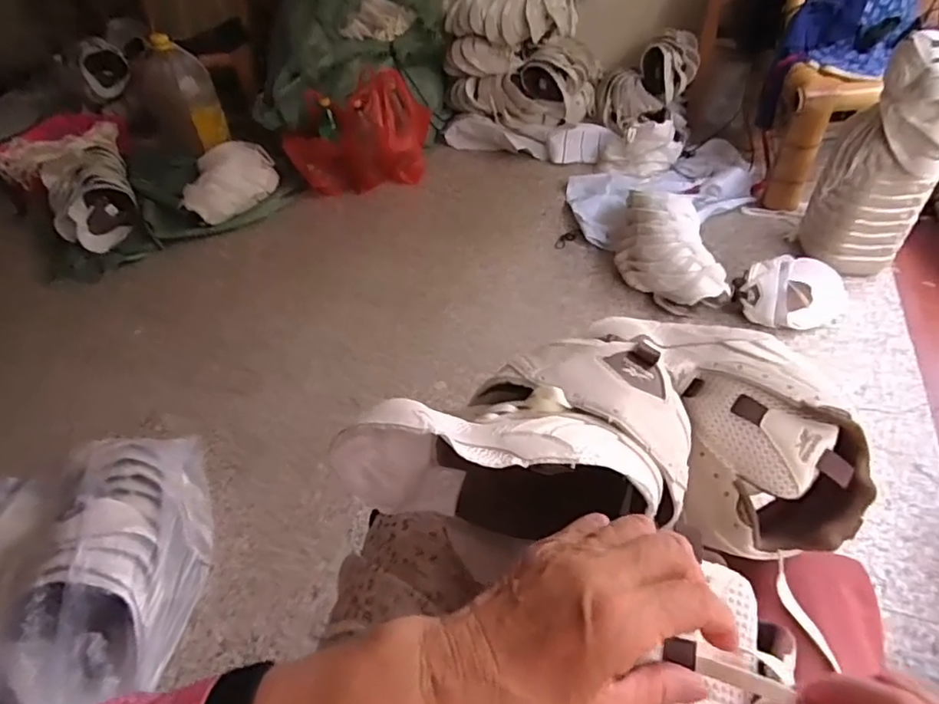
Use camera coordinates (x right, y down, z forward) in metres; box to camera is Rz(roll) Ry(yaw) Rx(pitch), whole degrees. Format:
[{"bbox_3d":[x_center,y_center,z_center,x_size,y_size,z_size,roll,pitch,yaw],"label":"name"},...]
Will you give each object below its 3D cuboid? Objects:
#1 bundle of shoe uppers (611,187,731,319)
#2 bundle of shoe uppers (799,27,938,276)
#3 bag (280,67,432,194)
[{"bbox_3d":[0.429,-0.236,1.308,0.189,0.125,0.328,-4,44,1],"label":"bundle of shoe uppers"},{"bbox_3d":[0.839,-0.373,1.199,0.179,0.443,0.155,6,45,12],"label":"bundle of shoe uppers"},{"bbox_3d":[-0.311,-0.609,1.663,0.403,0.236,0.177,-8,44,-3],"label":"bag"}]

